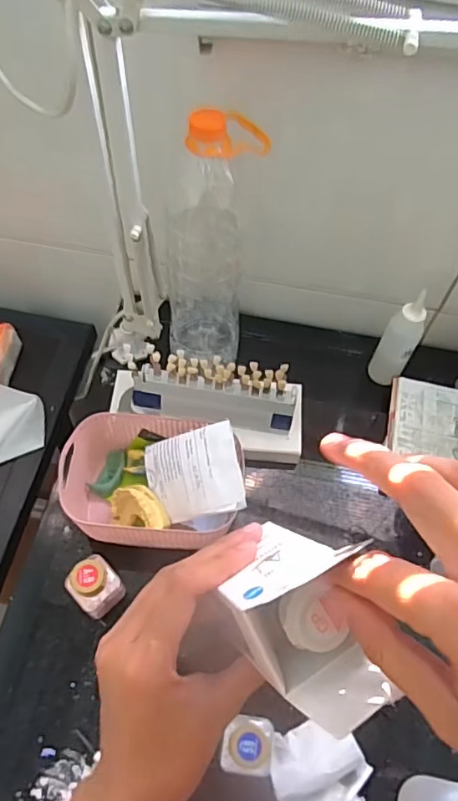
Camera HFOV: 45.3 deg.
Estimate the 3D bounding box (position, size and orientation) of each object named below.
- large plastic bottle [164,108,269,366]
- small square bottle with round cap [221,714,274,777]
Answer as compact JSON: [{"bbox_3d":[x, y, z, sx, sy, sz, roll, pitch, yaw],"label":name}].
[{"bbox_3d":[-0.022,-0.146,0.575,0.085,0.302,0.093,15,59,6],"label":"large plastic bottle"},{"bbox_3d":[0.018,0.285,0.454,0.045,0.064,0.040,8,59,1],"label":"small square bottle with round cap"}]

